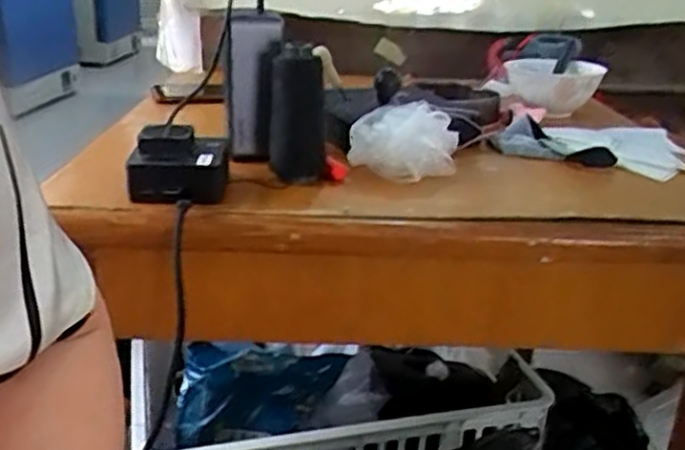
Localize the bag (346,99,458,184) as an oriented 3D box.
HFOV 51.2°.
[{"bbox_3d":[0.053,-0.074,0.628,0.095,0.048,0.073,5,22,6],"label":"bag"}]

